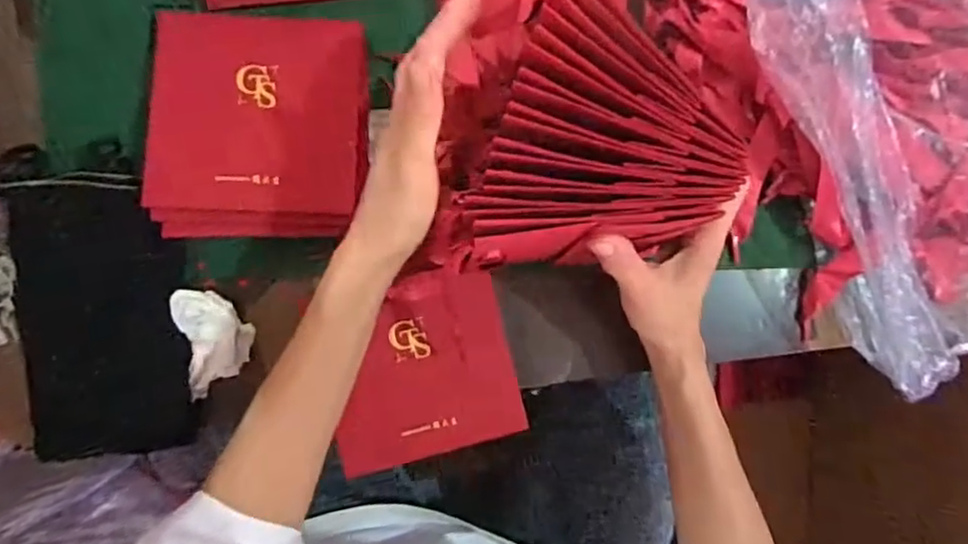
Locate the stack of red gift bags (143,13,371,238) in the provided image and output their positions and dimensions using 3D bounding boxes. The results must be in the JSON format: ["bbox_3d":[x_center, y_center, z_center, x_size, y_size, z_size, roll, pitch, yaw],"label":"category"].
[{"bbox_3d":[-0.156,-0.103,0.462,0.143,0.039,0.153,0,91,-5],"label":"stack of red gift bags"}]

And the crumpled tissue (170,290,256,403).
[{"bbox_3d":[-0.193,0.050,0.470,0.046,0.022,0.076,-9,92,-5],"label":"crumpled tissue"}]

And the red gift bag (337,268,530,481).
[{"bbox_3d":[-0.046,0.072,0.484,0.133,0.005,0.130,-14,93,-5],"label":"red gift bag"}]

